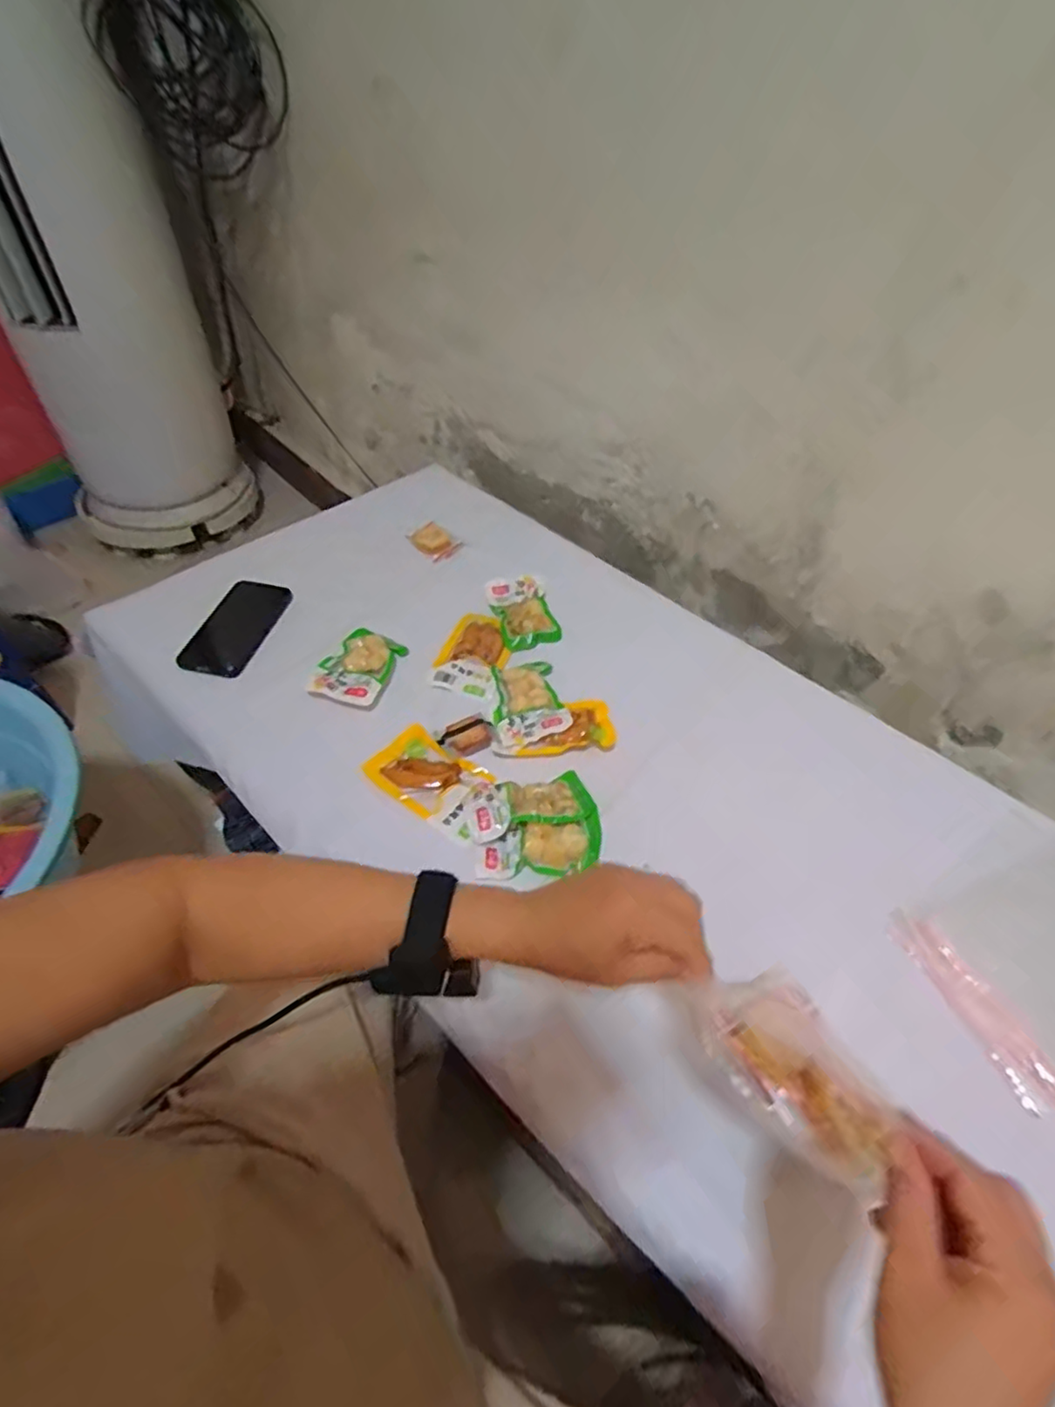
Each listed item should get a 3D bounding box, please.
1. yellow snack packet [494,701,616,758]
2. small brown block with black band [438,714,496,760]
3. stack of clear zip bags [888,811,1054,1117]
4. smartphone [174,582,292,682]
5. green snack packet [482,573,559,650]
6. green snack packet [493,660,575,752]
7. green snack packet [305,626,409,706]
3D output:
[{"bbox_3d":[0.029,0.026,0.696,0.134,0.016,0.064,-9,51,-13],"label":"yellow snack packet"},{"bbox_3d":[-0.064,0.033,0.691,0.059,0.013,0.042,-22,55,-22],"label":"small brown block with black band"},{"bbox_3d":[0.491,0.222,0.582,0.277,0.007,0.207,-22,55,-22],"label":"stack of clear zip bags"},{"bbox_3d":[-0.354,-0.095,0.780,0.076,0.014,0.150,12,50,5],"label":"smartphone"},{"bbox_3d":[-0.008,-0.126,0.834,0.078,0.024,0.122,-11,52,-14],"label":"green snack packet"},{"bbox_3d":[-0.001,-0.006,0.721,0.079,0.023,0.114,-7,51,-10],"label":"green snack packet"},{"bbox_3d":[-0.197,-0.041,0.747,0.075,0.028,0.111,20,51,11],"label":"green snack packet"}]

